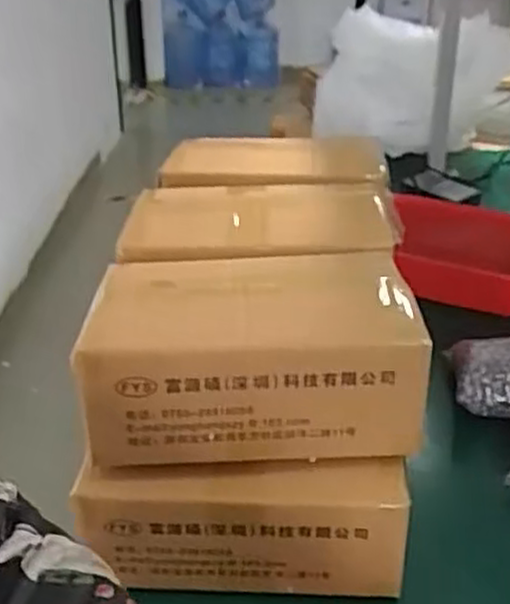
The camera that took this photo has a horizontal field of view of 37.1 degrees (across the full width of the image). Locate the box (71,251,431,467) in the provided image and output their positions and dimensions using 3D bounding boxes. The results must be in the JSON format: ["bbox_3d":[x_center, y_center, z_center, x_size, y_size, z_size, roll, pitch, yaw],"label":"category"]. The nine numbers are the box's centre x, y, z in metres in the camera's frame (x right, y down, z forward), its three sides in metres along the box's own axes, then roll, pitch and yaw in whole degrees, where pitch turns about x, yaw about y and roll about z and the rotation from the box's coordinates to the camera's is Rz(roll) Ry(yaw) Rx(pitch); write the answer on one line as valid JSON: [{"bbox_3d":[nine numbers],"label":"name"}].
[{"bbox_3d":[-0.002,0.036,0.640,0.259,0.101,0.181,-1,29,1],"label":"box"}]

